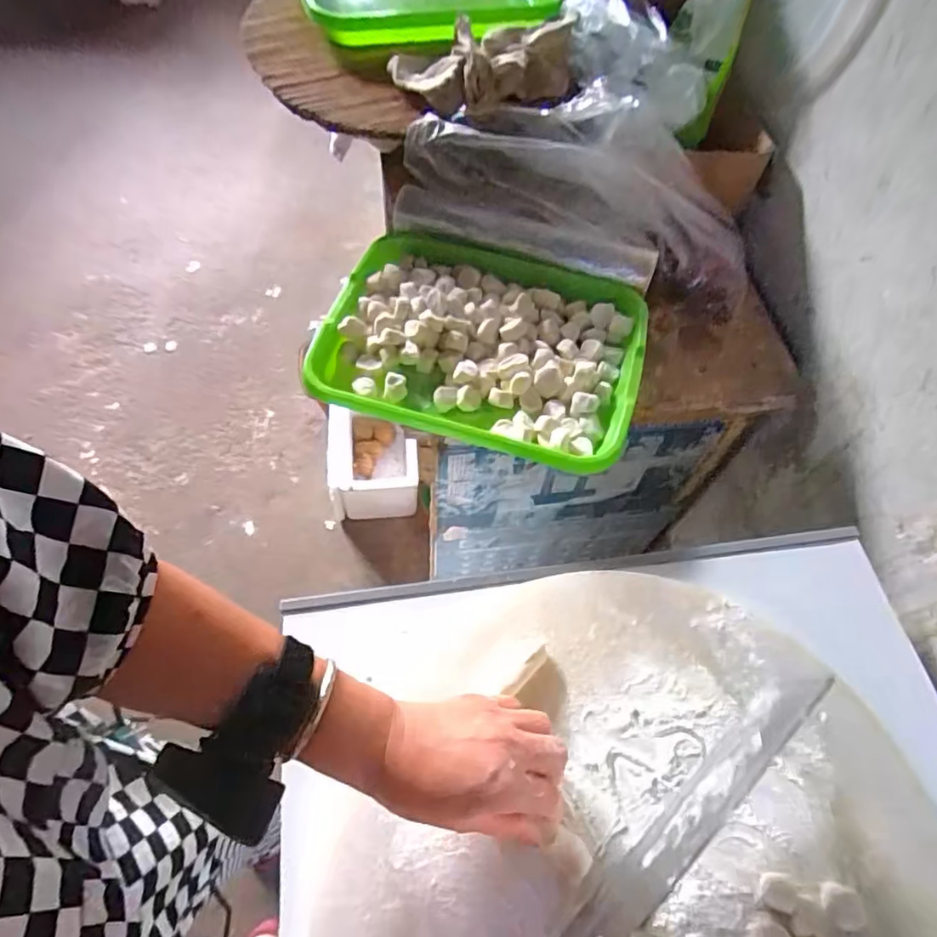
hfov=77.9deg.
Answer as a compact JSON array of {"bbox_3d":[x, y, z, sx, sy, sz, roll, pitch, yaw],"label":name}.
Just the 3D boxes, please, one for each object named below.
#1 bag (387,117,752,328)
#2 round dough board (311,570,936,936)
[{"bbox_3d":[0.111,-0.275,0.614,0.380,0.111,0.110,8,62,1],"label":"bag"},{"bbox_3d":[0.124,0.288,0.391,0.411,0.040,0.414,1,63,-2],"label":"round dough board"}]

